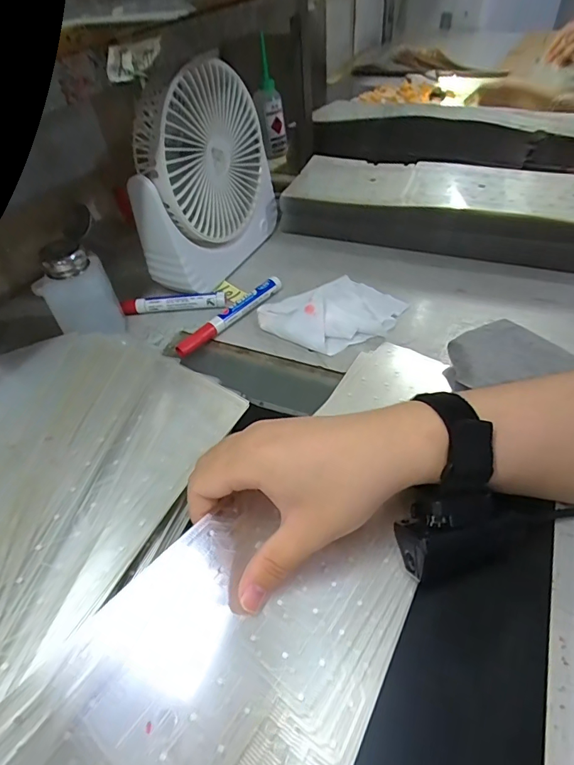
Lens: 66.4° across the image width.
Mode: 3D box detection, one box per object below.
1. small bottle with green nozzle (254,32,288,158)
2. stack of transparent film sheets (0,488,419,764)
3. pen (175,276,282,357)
[{"bbox_3d":[-0.028,-0.460,0.722,0.044,0.158,0.036,-7,46,0],"label":"small bottle with green nozzle"},{"bbox_3d":[-0.039,0.153,0.202,0.142,0.025,0.249,35,47,6],"label":"stack of transparent film sheets"},{"bbox_3d":[-0.056,-0.070,0.452,0.013,0.016,0.140,29,56,30],"label":"pen"}]

